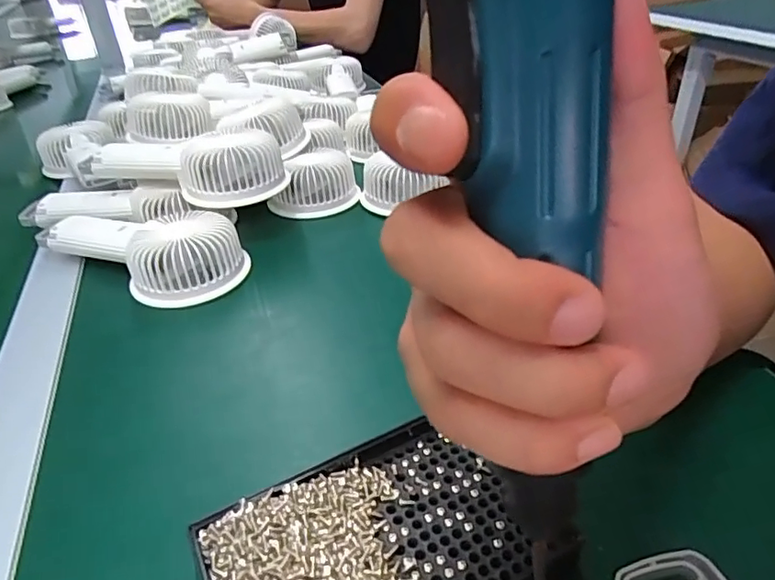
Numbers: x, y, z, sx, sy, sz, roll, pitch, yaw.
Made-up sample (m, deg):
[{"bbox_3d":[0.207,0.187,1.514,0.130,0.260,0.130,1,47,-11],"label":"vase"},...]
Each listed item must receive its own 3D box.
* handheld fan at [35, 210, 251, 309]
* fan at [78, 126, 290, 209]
[{"bbox_3d":[-0.195,-0.037,0.447,0.170,0.040,0.080,16,38,27],"label":"handheld fan"},{"bbox_3d":[-0.170,-0.114,0.487,0.170,0.040,0.086,10,36,19],"label":"fan"}]

